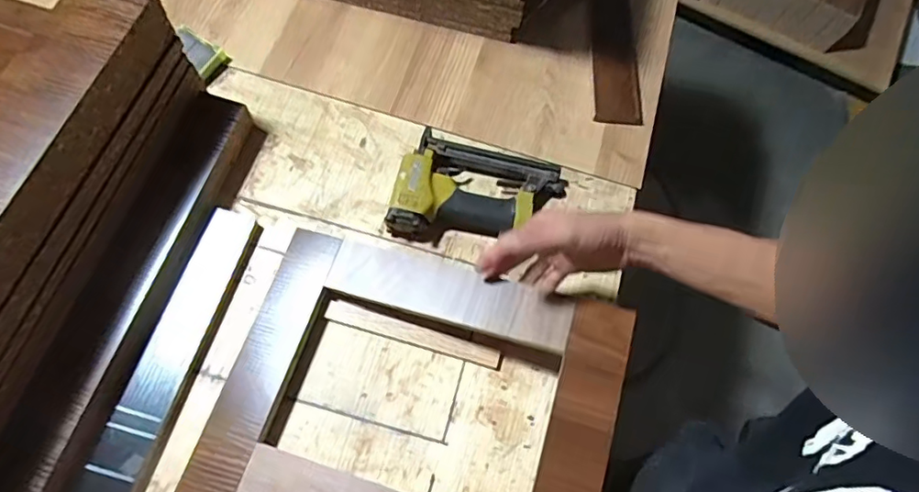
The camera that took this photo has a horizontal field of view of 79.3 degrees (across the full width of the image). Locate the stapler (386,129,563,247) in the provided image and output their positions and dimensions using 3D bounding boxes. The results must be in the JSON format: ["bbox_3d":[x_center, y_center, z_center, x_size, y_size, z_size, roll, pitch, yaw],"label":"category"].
[{"bbox_3d":[0.026,-0.068,0.674,0.209,0.045,0.149,8,68,-2],"label":"stapler"}]

